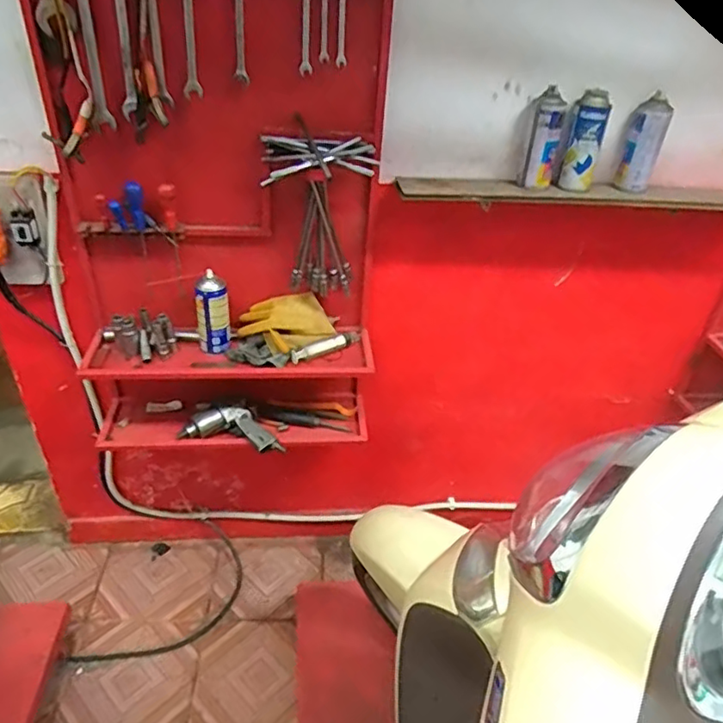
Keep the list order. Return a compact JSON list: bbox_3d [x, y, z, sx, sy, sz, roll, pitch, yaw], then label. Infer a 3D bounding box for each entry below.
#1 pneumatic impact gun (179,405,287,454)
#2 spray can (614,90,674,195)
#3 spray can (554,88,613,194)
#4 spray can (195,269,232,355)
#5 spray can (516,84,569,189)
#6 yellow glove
[{"bbox_3d":[-0.273,0.147,1.280,0.226,0.060,0.089,12,36,10],"label":"pneumatic impact gun"},{"bbox_3d":[0.534,-0.411,1.129,0.067,0.156,0.065,20,39,20],"label":"spray can"},{"bbox_3d":[0.413,-0.407,1.105,0.063,0.167,0.056,17,38,16],"label":"spray can"},{"bbox_3d":[-0.301,-0.107,1.199,0.064,0.152,0.065,-4,37,-12],"label":"spray can"},{"bbox_3d":[0.334,-0.404,1.087,0.063,0.156,0.052,5,36,0],"label":"spray can"},{"bbox_3d":[-0.161,-0.076,1.231,0.197,0.091,0.102,11,36,8],"label":"yellow glove"}]

